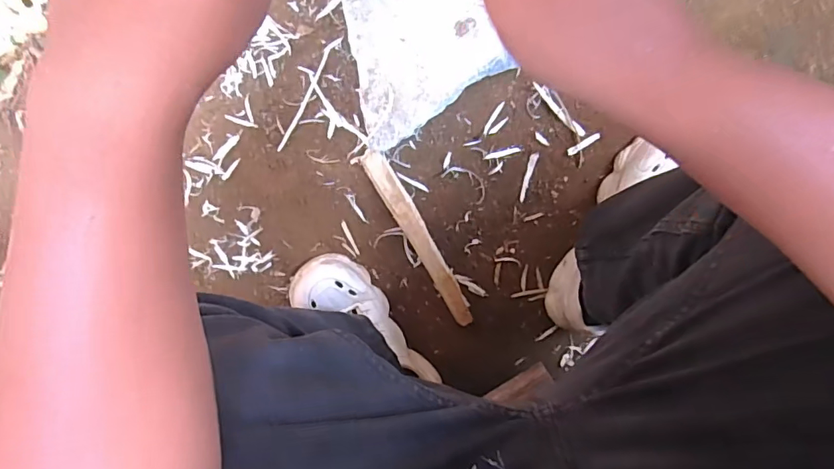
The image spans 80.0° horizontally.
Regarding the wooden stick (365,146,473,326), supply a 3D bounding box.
[{"bbox_3d":[0.007,0.011,0.619,0.028,0.019,0.260,-28,115,5],"label":"wooden stick"}]

